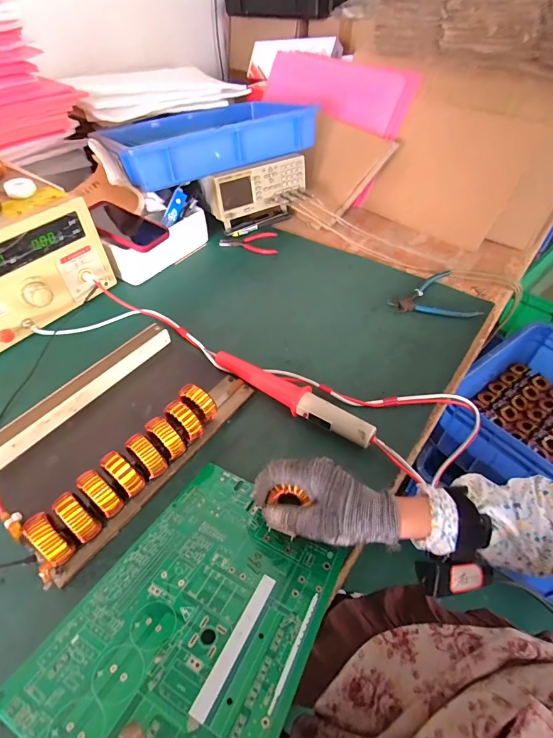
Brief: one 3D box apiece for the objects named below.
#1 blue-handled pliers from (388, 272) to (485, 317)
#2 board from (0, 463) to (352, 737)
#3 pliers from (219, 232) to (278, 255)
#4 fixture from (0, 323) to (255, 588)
[{"bbox_3d":[0.266,-0.125,0.652,0.142,0.018,0.123,-7,48,-5],"label":"blue-handled pliers"},{"bbox_3d":[-0.059,0.202,0.315,0.179,0.005,0.241,21,35,20],"label":"board"},{"bbox_3d":[-0.061,-0.271,0.796,0.123,0.012,0.092,0,48,1],"label":"pliers"},{"bbox_3d":[-0.195,0.061,0.455,0.195,0.062,0.302,28,55,24],"label":"fixture"}]

